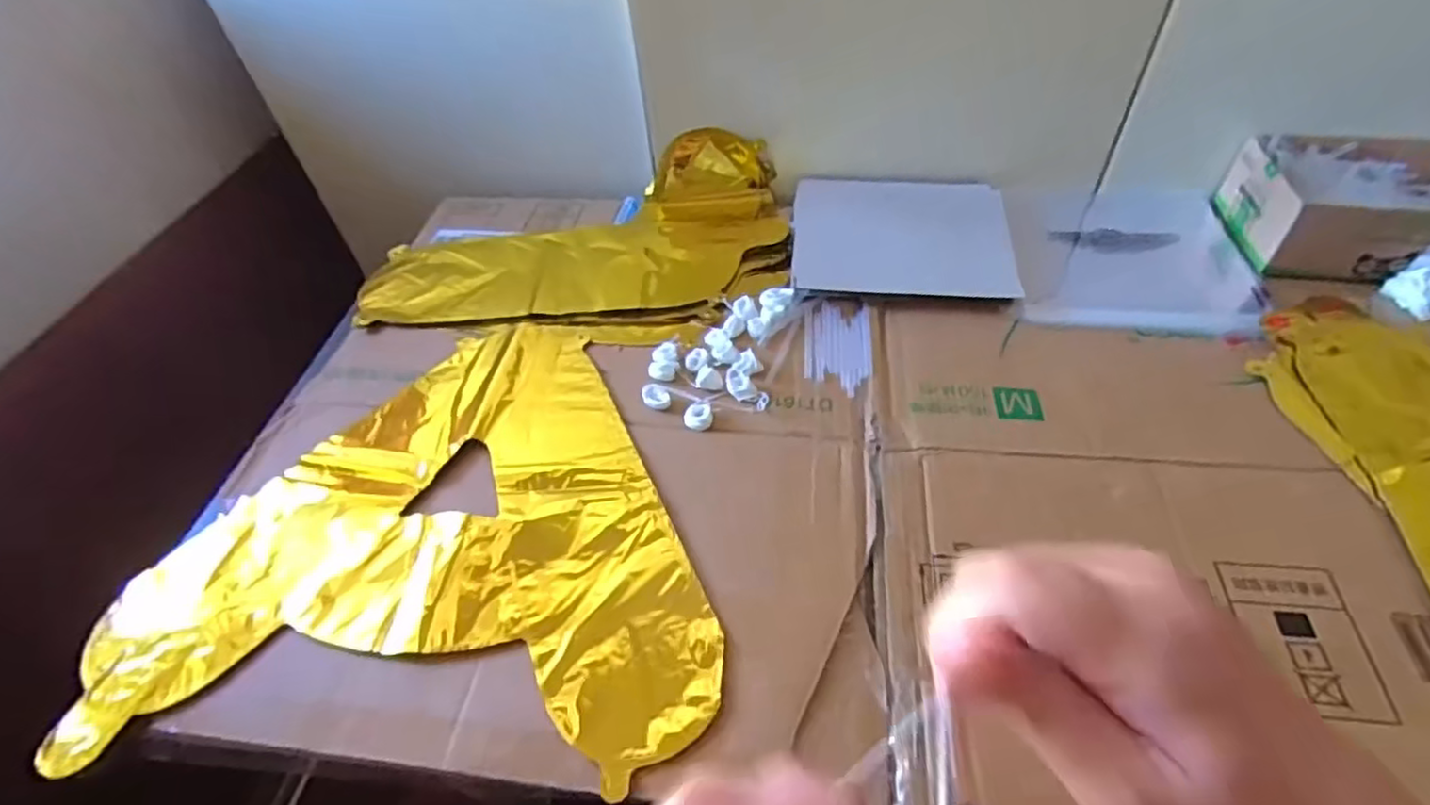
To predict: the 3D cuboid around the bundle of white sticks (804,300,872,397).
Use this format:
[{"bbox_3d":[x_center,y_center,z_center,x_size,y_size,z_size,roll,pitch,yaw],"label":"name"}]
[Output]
[{"bbox_3d":[0.104,-0.049,0.580,0.055,0.004,0.106,4,49,7],"label":"bundle of white sticks"}]

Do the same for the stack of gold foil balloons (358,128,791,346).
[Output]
[{"bbox_3d":[-0.133,-0.153,0.656,0.404,0.067,0.241,-3,48,3],"label":"stack of gold foil balloons"}]

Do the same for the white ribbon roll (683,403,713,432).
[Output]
[{"bbox_3d":[-0.012,0.010,0.518,0.021,0.008,0.022,-2,49,2],"label":"white ribbon roll"}]

